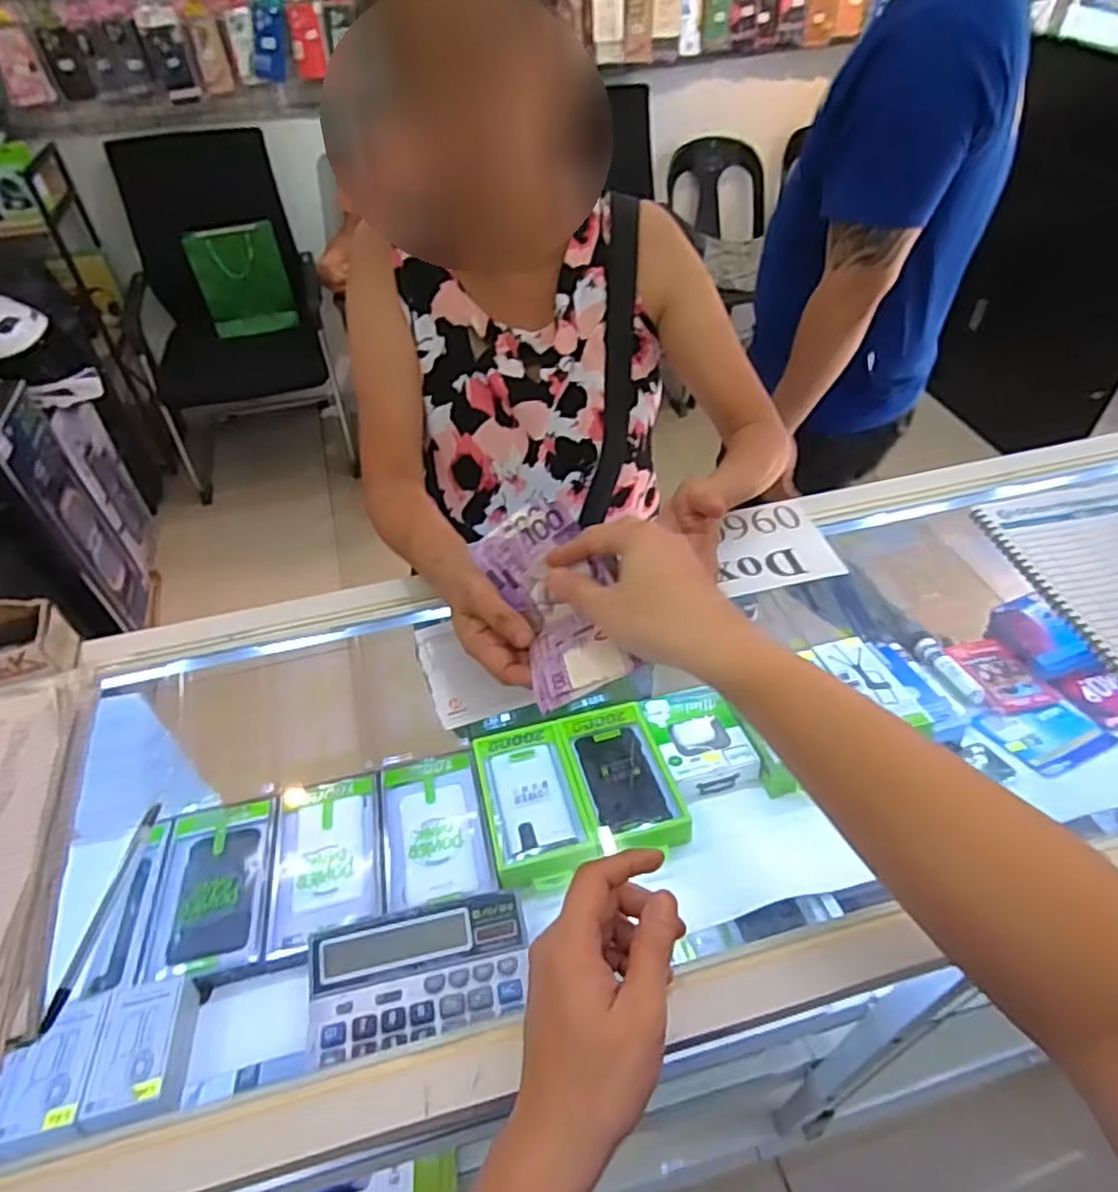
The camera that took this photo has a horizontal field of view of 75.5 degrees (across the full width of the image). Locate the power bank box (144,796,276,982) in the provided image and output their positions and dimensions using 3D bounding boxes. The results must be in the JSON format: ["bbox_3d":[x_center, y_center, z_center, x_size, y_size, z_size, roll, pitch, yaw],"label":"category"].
[{"bbox_3d":[-0.342,0.292,0.718,0.104,0.033,0.194,-13,34,-7],"label":"power bank box"}]

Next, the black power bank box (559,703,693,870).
[{"bbox_3d":[0.067,0.191,0.775,0.095,0.023,0.185,-12,34,-9],"label":"black power bank box"}]

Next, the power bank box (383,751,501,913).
[{"bbox_3d":[-0.131,0.238,0.750,0.106,0.020,0.193,-16,36,-5],"label":"power bank box"}]

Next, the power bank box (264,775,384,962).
[{"bbox_3d":[-0.237,0.268,0.739,0.105,0.022,0.174,-11,47,-8],"label":"power bank box"}]

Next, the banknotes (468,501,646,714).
[{"bbox_3d":[-0.008,0.010,0.496,0.070,0.055,0.146,-16,57,-12],"label":"banknotes"}]

